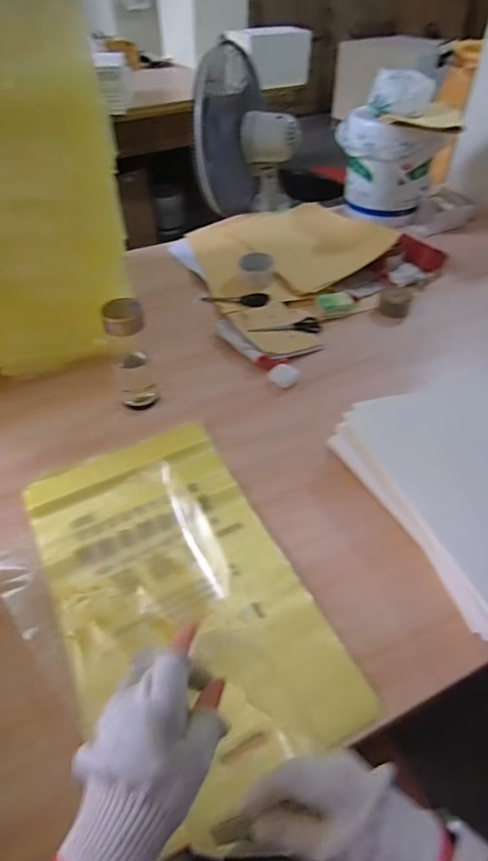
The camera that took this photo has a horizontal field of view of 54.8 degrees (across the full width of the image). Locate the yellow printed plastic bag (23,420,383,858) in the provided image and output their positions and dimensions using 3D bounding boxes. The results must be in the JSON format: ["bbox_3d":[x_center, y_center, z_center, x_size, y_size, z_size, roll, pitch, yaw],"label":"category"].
[{"bbox_3d":[-0.089,0.187,0.602,0.283,0.042,0.490,-22,51,-18],"label":"yellow printed plastic bag"}]

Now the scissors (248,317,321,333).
[{"bbox_3d":[0.085,-0.219,0.992,0.149,0.009,0.050,-4,46,-4],"label":"scissors"}]

